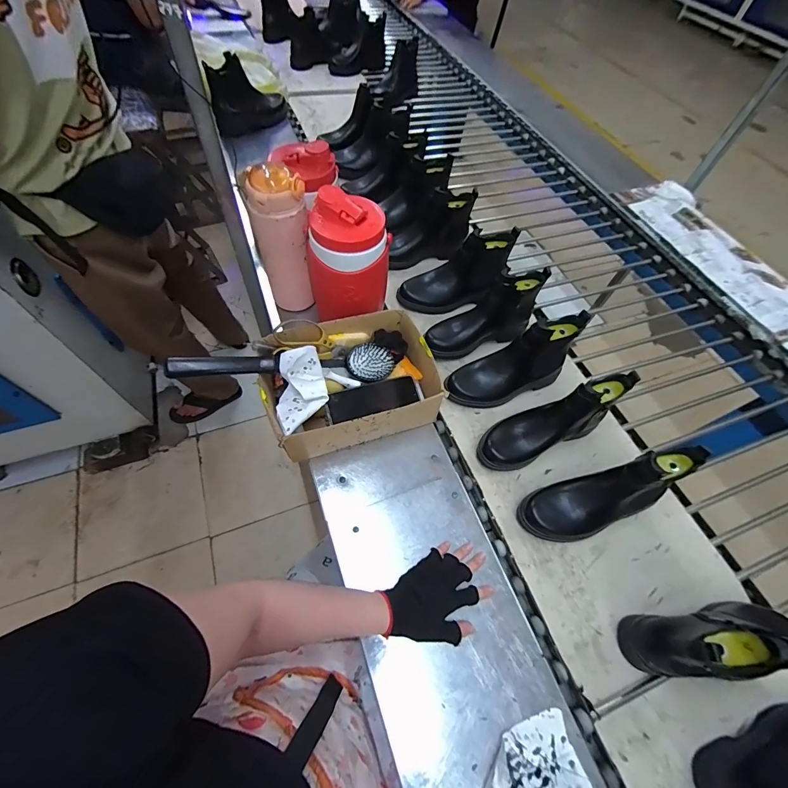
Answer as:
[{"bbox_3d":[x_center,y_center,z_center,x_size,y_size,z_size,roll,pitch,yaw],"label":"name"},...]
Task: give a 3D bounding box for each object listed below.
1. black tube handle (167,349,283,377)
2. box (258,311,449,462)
[{"bbox_3d":[-0.254,-0.045,0.553,0.156,0.029,0.034,-5,63,-23],"label":"black tube handle"},{"bbox_3d":[-0.080,-0.022,0.629,0.287,0.112,0.198,-15,60,-13],"label":"box"}]

